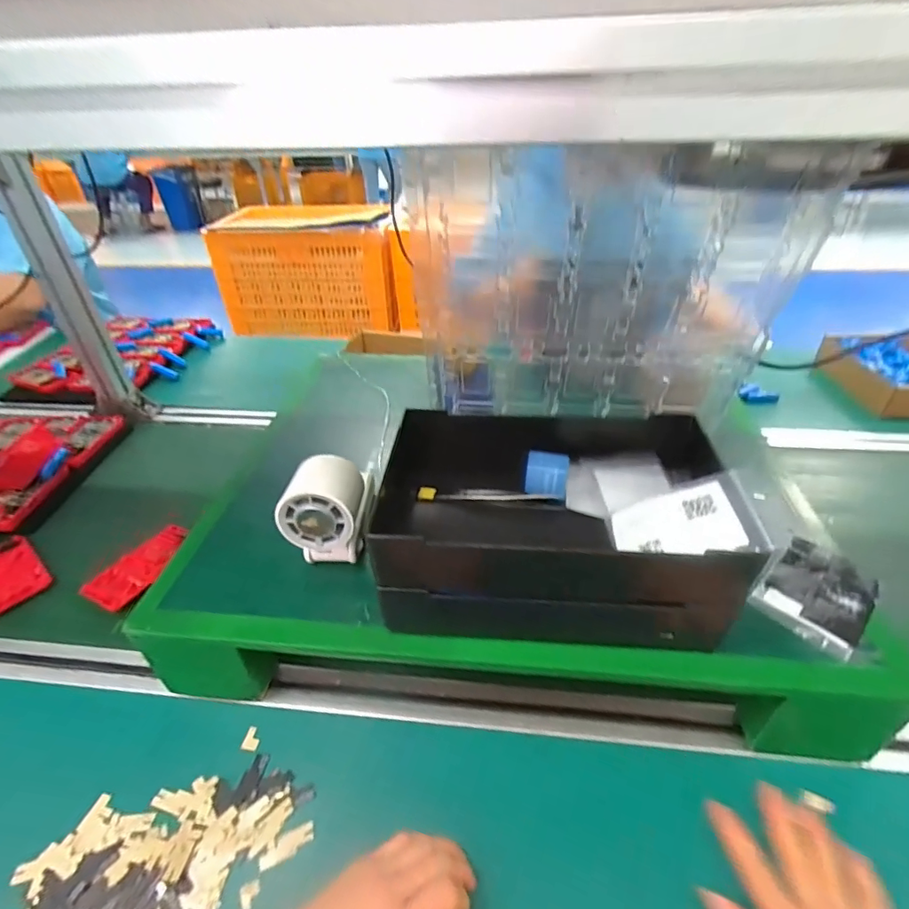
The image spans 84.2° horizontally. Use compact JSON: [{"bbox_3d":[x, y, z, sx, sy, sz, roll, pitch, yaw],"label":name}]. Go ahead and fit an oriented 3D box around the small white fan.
[{"bbox_3d":[-0.109,0.048,0.433,0.072,0.093,0.058,-5,38,-5],"label":"small white fan"}]

